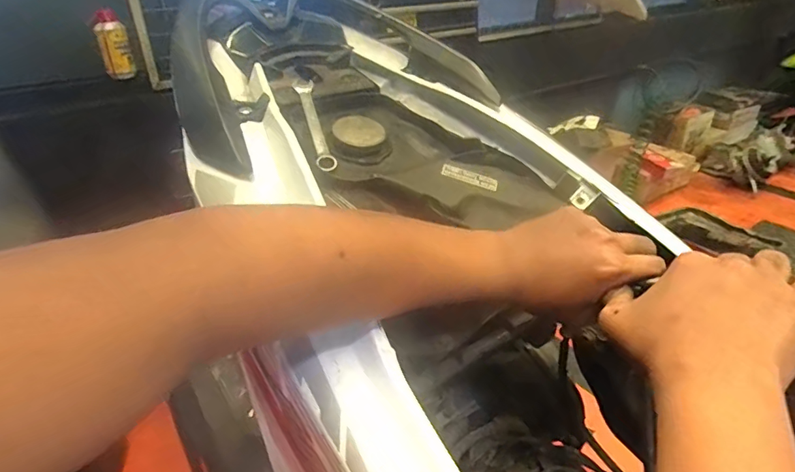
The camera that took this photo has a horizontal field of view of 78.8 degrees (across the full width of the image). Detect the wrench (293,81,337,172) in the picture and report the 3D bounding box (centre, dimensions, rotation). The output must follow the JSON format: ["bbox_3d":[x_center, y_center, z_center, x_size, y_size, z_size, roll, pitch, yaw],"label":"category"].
[{"bbox_3d":[-0.084,-0.114,0.487,0.021,0.012,0.155,-10,48,-13],"label":"wrench"}]

